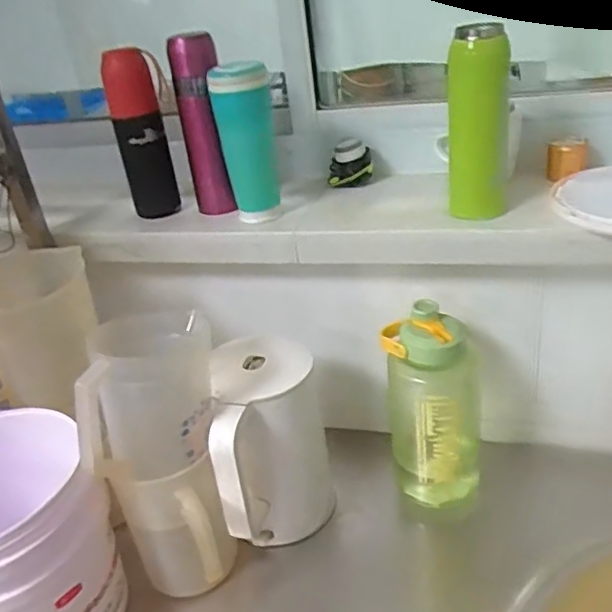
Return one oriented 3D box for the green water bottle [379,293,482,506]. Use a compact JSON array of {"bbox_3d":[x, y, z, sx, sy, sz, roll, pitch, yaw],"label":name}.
[{"bbox_3d":[0.157,0.137,0.793,0.118,0.269,0.090,3,31,20],"label":"green water bottle"}]

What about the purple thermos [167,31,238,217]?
[{"bbox_3d":[-0.136,-0.234,0.835,0.059,0.226,0.052,-12,29,-6],"label":"purple thermos"}]

